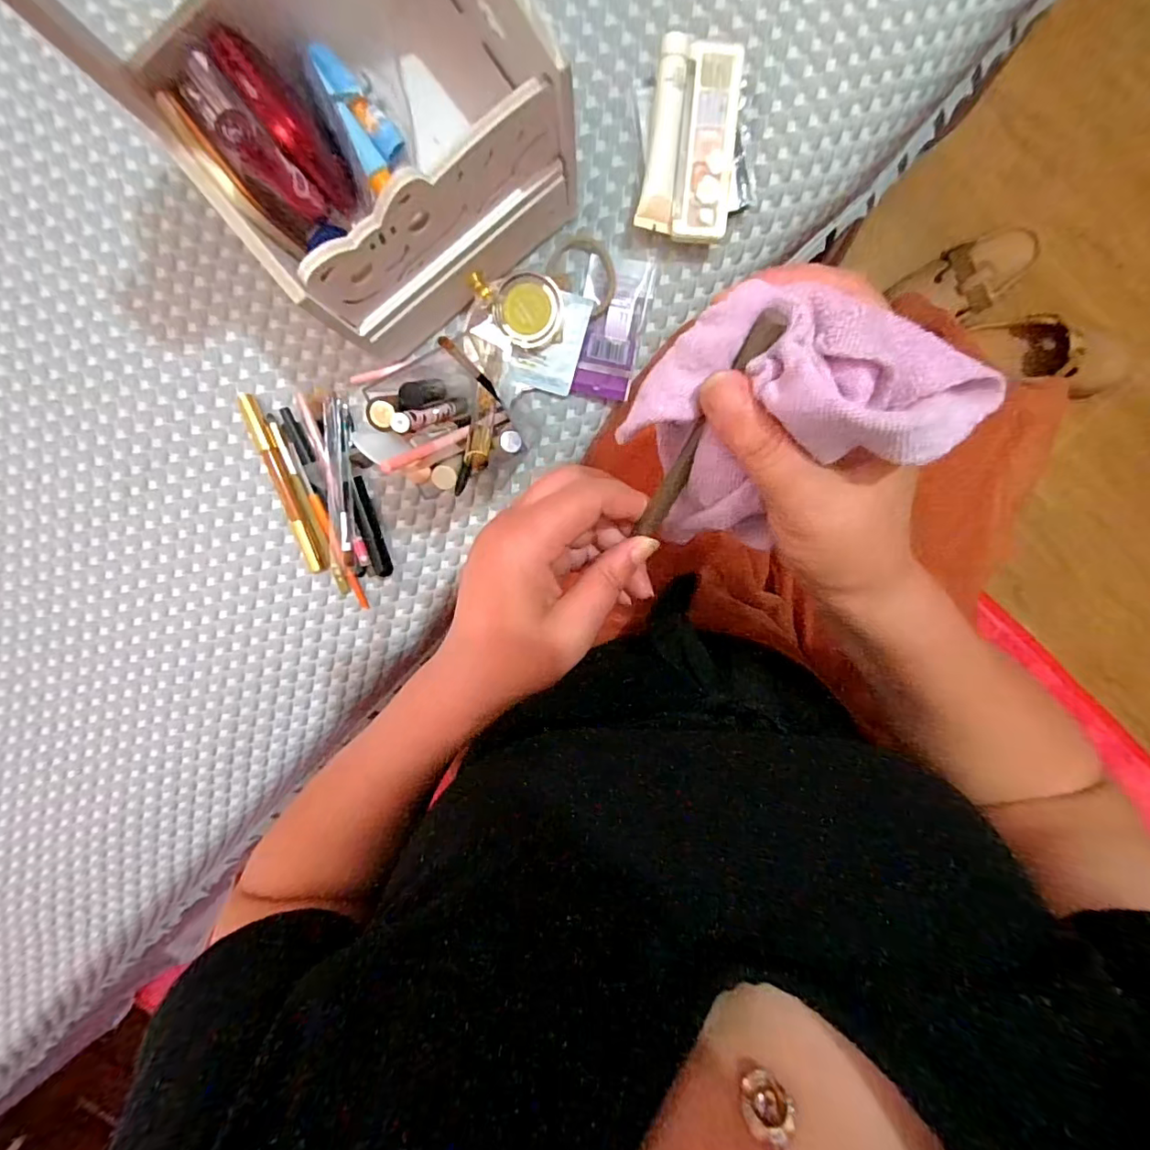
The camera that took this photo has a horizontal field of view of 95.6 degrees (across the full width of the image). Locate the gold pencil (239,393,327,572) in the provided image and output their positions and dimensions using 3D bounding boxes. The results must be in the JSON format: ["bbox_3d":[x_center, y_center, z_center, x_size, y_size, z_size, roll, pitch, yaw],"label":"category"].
[{"bbox_3d":[-0.224,-0.069,0.404,0.016,0.013,0.139,-15,99,4],"label":"gold pencil"}]

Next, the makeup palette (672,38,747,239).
[{"bbox_3d":[0.088,-0.283,0.344,0.035,0.007,0.112,5,101,1],"label":"makeup palette"}]

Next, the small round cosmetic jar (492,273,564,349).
[{"bbox_3d":[-0.032,-0.187,0.371,0.047,0.014,0.047,-3,111,-9],"label":"small round cosmetic jar"}]

